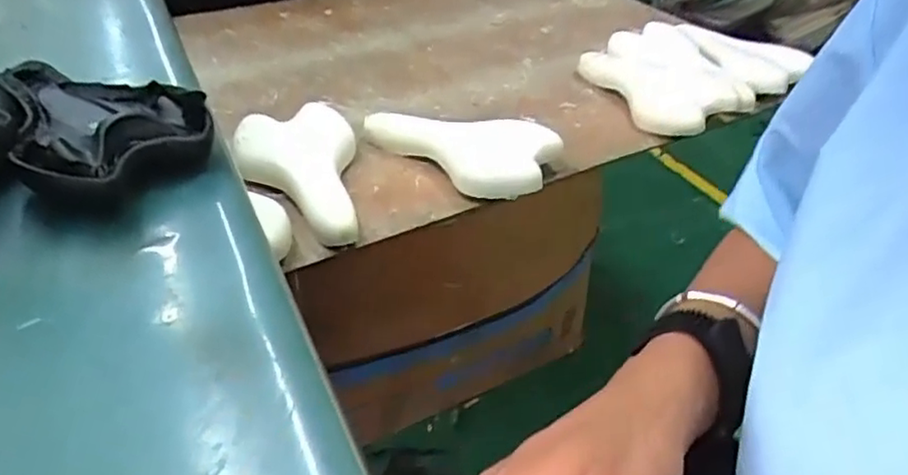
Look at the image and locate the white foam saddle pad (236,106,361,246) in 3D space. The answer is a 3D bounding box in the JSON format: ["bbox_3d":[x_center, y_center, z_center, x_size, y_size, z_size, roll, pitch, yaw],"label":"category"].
[{"bbox_3d":[-0.199,-0.086,0.827,0.150,0.057,0.272,-3,39,-7],"label":"white foam saddle pad"}]

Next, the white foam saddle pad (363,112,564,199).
[{"bbox_3d":[0.000,-0.110,0.872,0.273,0.054,0.151,7,39,6],"label":"white foam saddle pad"}]

